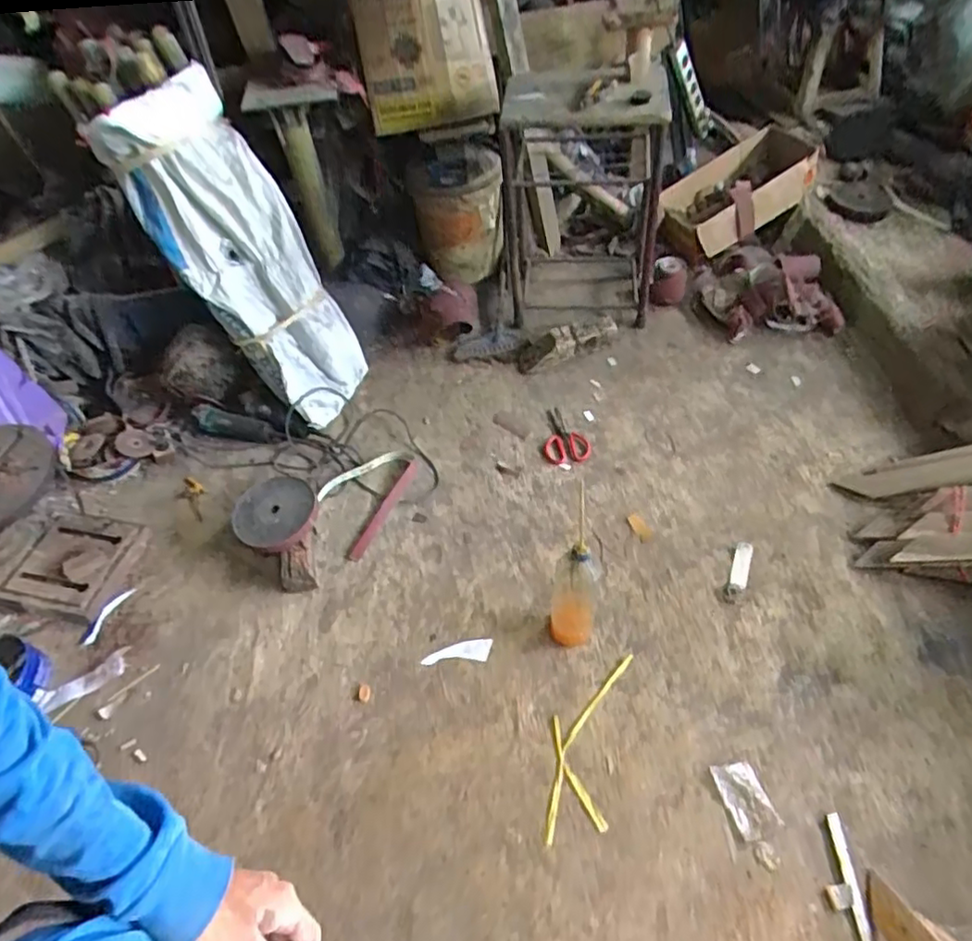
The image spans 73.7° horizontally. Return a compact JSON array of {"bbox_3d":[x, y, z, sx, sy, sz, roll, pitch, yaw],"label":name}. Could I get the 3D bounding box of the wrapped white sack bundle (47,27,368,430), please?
[{"bbox_3d":[-0.641,-0.599,1.645,0.299,1.035,0.235,-41,21,-27],"label":"wrapped white sack bundle"}]

